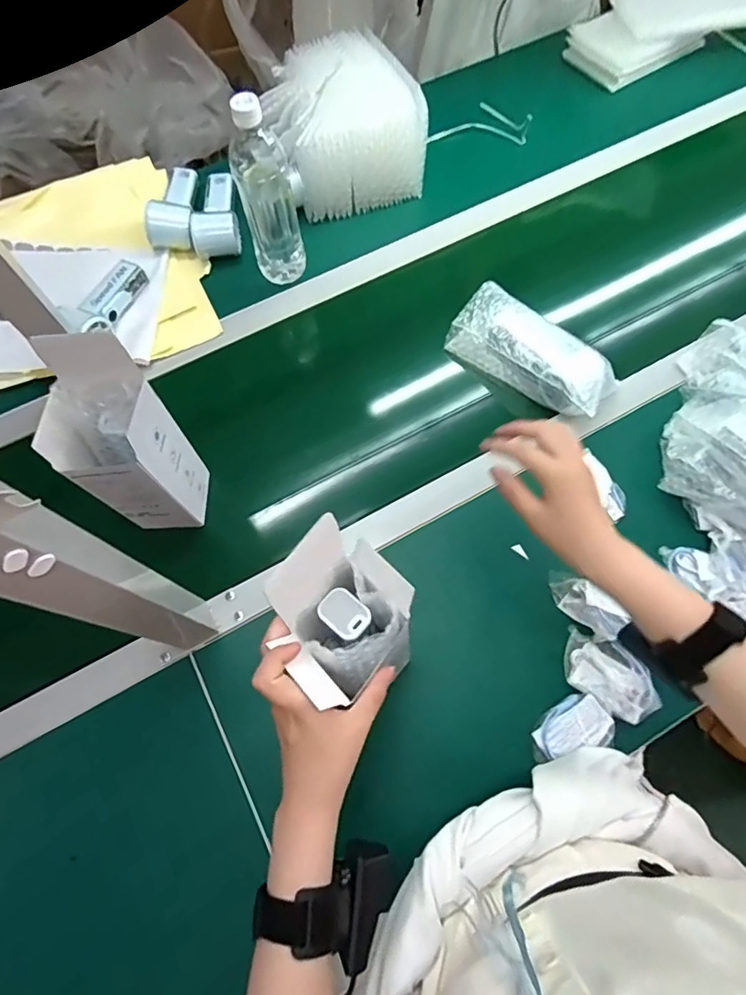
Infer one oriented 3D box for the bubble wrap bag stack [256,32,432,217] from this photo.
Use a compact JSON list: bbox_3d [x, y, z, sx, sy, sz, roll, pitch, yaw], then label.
[{"bbox_3d":[-0.048,-0.543,0.745,0.200,0.131,0.204,-17,70,-5],"label":"bubble wrap bag stack"}]

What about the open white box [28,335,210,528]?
[{"bbox_3d":[-0.237,-0.051,0.504,0.080,0.207,0.098,1,69,1],"label":"open white box"}]

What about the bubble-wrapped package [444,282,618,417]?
[{"bbox_3d":[0.194,-0.175,0.643,0.206,0.069,0.076,41,75,15],"label":"bubble-wrapped package"}]

